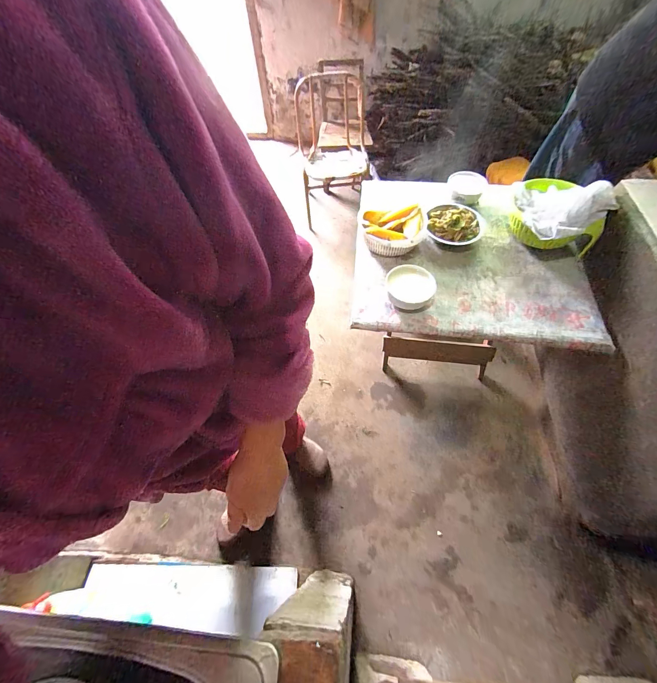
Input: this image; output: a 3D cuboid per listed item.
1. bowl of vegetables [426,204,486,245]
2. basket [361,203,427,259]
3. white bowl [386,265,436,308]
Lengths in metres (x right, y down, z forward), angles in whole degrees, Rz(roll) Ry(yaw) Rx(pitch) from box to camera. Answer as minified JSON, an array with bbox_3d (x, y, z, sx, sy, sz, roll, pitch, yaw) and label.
[{"bbox_3d":[0.394,-0.366,0.995,0.167,0.056,0.164,0,59,0],"label":"bowl of vegetables"},{"bbox_3d":[0.195,-0.346,0.981,0.196,0.072,0.183,10,59,7],"label":"basket"},{"bbox_3d":[0.230,-0.154,0.889,0.116,0.059,0.123,0,59,0],"label":"white bowl"}]

